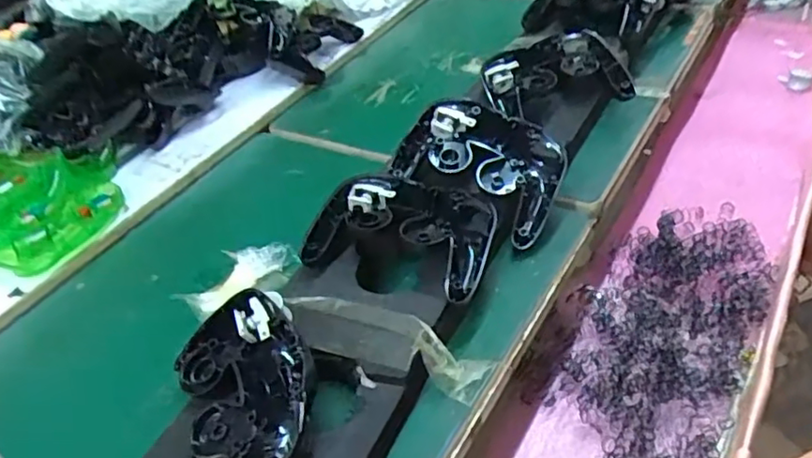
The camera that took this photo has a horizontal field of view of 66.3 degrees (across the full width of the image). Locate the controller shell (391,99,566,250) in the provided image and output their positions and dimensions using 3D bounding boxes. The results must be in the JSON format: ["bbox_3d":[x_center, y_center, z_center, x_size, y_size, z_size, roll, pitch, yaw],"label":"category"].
[{"bbox_3d":[0.063,-0.058,0.529,0.135,0.060,0.094,19,48,26],"label":"controller shell"}]

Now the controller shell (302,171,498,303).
[{"bbox_3d":[0.000,0.000,0.478,0.133,0.034,0.099,14,46,22],"label":"controller shell"}]

